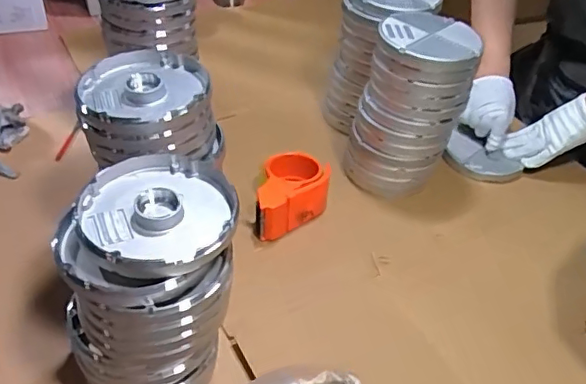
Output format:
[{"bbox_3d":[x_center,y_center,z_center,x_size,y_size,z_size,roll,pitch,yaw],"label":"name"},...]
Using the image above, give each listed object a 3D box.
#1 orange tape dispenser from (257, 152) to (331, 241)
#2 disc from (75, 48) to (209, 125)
[{"bbox_3d":[0.000,0.004,0.766,0.095,0.060,0.132,8,42,1],"label":"orange tape dispenser"},{"bbox_3d":[-0.156,-0.108,0.594,0.132,0.029,0.131,4,42,-3],"label":"disc"}]

